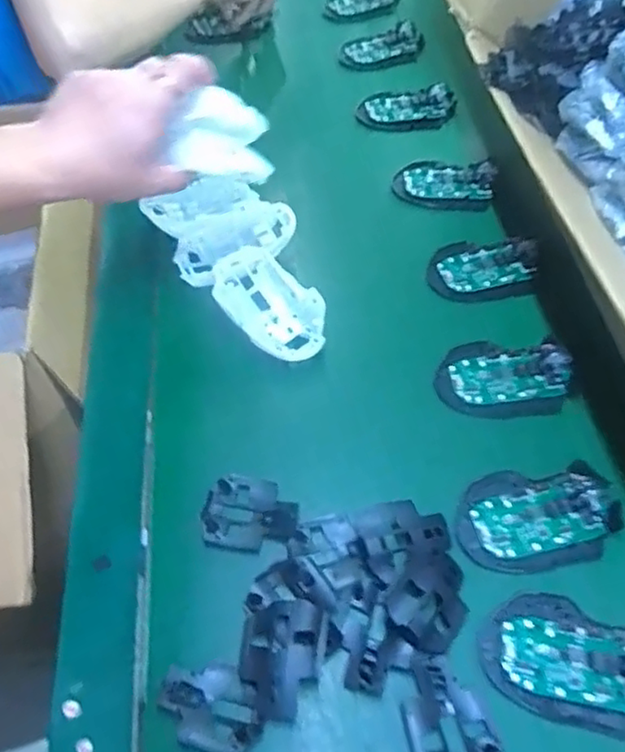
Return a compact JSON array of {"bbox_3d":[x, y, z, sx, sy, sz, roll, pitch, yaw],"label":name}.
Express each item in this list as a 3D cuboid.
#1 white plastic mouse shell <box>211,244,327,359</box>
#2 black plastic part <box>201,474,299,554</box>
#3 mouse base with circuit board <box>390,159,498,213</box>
[{"bbox_3d":[-0.037,-0.060,0.569,0.113,0.035,0.065,35,62,21],"label":"white plastic mouse shell"},{"bbox_3d":[-0.044,0.098,0.467,0.066,0.011,0.054,8,56,5],"label":"black plastic part"},{"bbox_3d":[0.139,-0.208,0.687,0.101,0.023,0.067,11,56,7],"label":"mouse base with circuit board"}]

